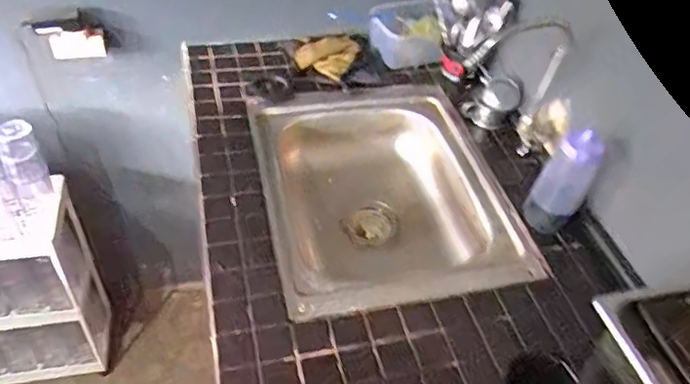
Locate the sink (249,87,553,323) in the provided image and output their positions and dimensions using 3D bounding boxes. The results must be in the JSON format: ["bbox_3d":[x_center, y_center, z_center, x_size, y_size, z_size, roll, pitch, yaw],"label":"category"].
[{"bbox_3d":[0.070,0.021,1.017,0.428,0.167,0.528,-6,47,-13],"label":"sink"}]

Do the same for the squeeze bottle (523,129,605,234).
[{"bbox_3d":[0.332,-0.013,0.855,0.067,0.169,0.060,-17,50,-22],"label":"squeeze bottle"}]

